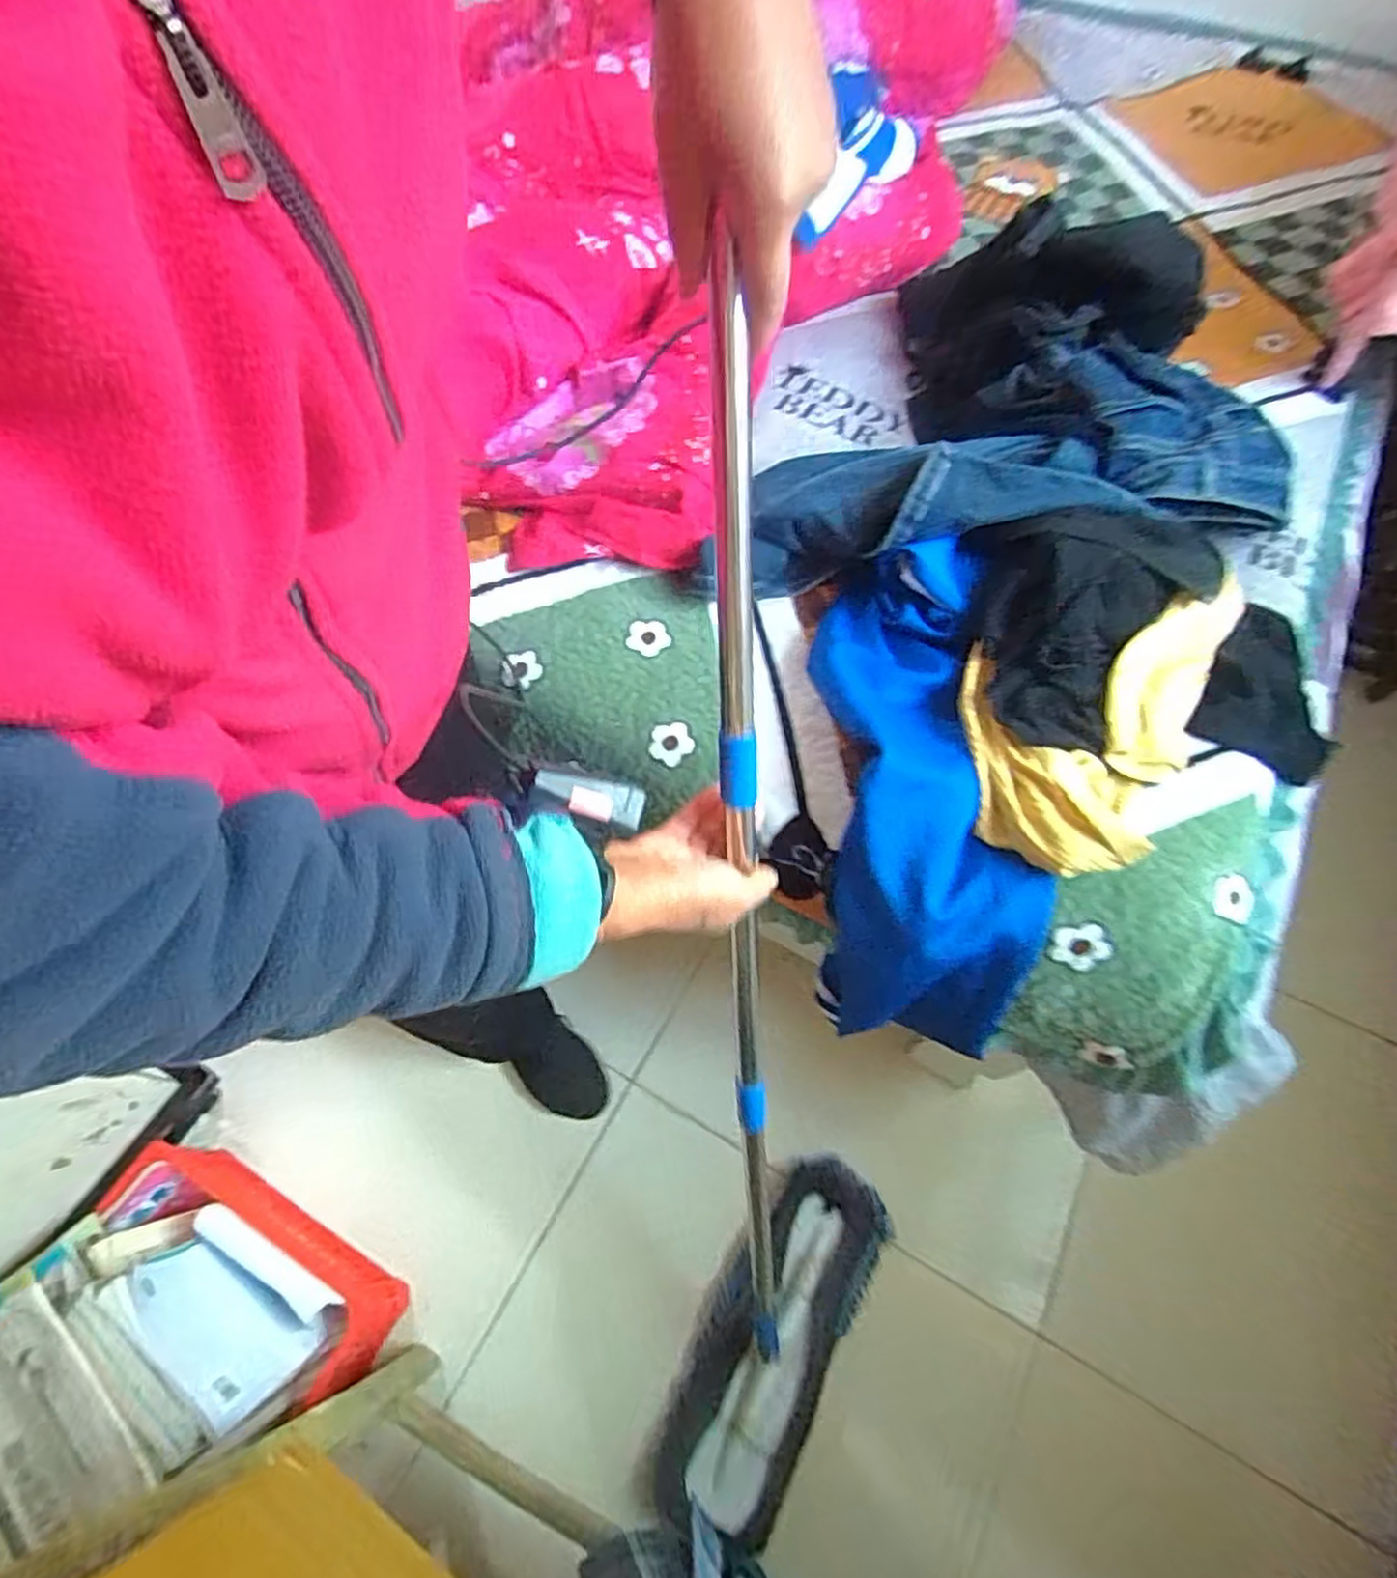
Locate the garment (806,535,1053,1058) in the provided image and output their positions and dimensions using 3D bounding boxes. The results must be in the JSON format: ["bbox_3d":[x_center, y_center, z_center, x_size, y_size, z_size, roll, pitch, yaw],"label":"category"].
[{"bbox_3d":[0.199,0.010,0.709,0.159,0.214,0.452,-5,79,-3],"label":"garment"}]

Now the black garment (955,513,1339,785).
[{"bbox_3d":[0.433,-0.130,0.669,0.365,0.116,0.236,3,61,1],"label":"black garment"}]

